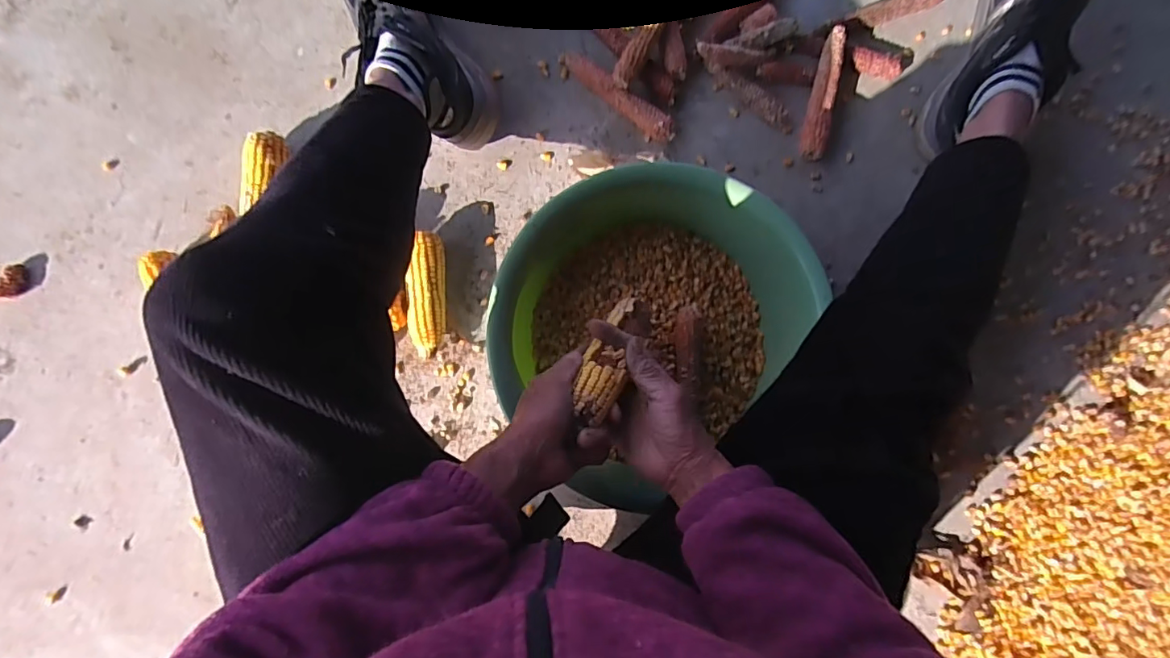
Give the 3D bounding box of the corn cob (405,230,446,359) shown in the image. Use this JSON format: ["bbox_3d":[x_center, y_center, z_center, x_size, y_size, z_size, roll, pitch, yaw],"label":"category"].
[{"bbox_3d":[-0.190,-0.040,0.631,0.050,0.055,0.146,-1,84,-1],"label":"corn cob"}]

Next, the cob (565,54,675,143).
[{"bbox_3d":[0.043,-0.293,0.666,0.167,0.029,0.027,39,85,4],"label":"cob"}]

